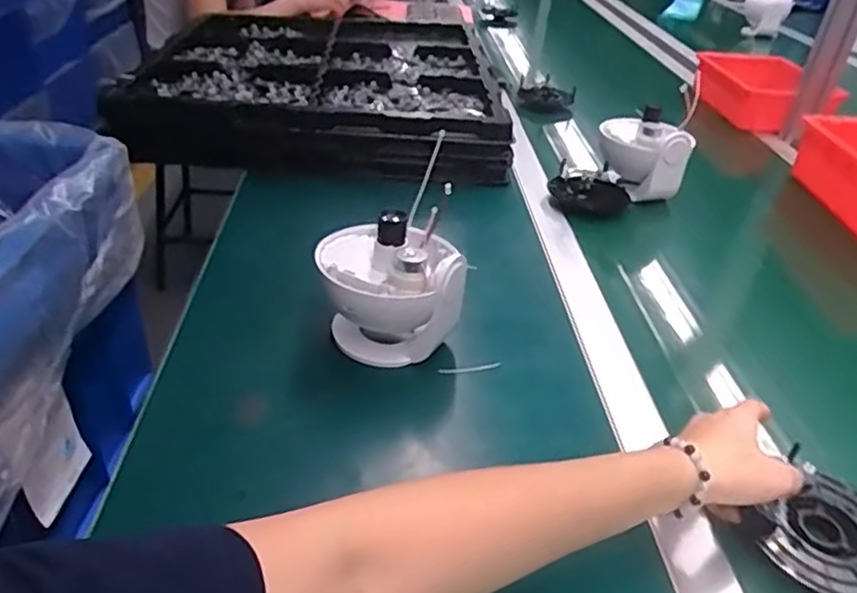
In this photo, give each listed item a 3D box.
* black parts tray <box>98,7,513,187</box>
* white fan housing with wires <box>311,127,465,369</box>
[{"bbox_3d":[-0.167,-0.326,1.033,0.510,0.101,0.563,0,34,-10],"label":"black parts tray"},{"bbox_3d":[-0.034,-0.011,0.555,0.107,0.113,0.109,-2,34,-9],"label":"white fan housing with wires"}]

